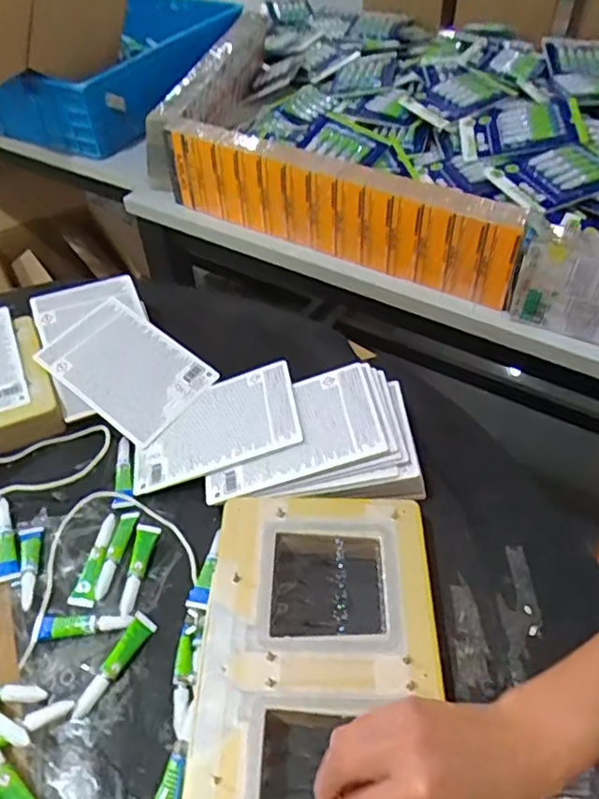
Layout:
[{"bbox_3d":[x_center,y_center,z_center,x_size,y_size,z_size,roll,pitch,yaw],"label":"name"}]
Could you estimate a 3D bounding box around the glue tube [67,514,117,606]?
[{"bbox_3d":[-0.178,0.138,0.520,0.021,0.009,0.083,4,48,6],"label":"glue tube"}]

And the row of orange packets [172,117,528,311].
[{"bbox_3d":[0.039,-0.259,0.790,0.516,0.127,0.049,27,53,24],"label":"row of orange packets"}]

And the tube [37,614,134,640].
[{"bbox_3d":[-0.172,0.182,0.477,0.074,0.011,0.019,-1,47,2],"label":"tube"}]

